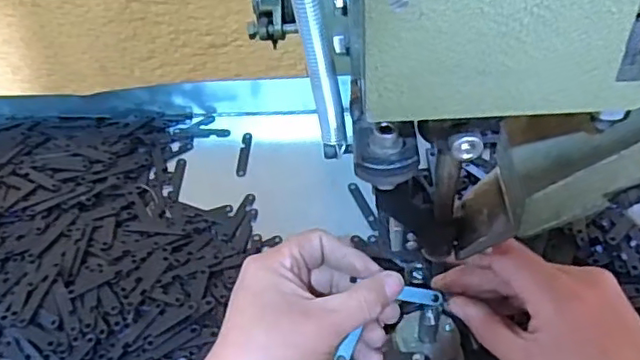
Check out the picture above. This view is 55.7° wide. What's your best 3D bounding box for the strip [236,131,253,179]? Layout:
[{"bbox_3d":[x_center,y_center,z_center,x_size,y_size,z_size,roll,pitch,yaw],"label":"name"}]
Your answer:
[{"bbox_3d":[-0.067,-0.023,0.536,0.010,0.004,0.051,0,47,4],"label":"strip"}]

